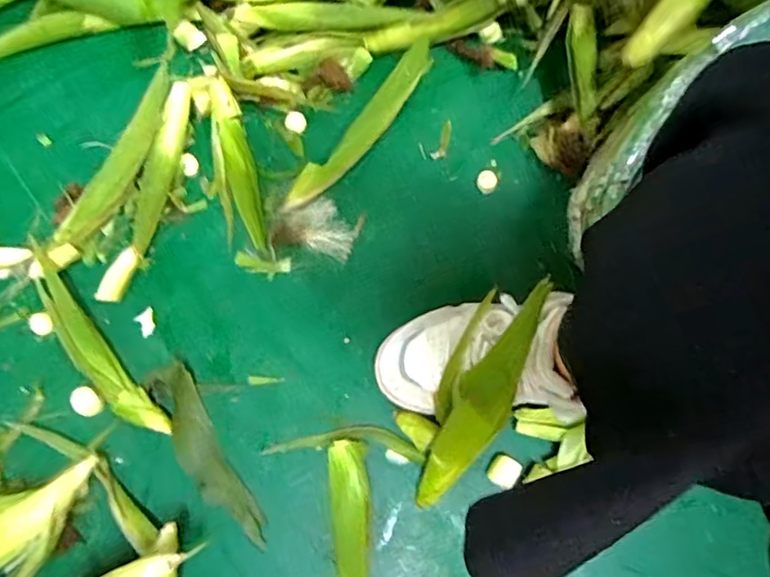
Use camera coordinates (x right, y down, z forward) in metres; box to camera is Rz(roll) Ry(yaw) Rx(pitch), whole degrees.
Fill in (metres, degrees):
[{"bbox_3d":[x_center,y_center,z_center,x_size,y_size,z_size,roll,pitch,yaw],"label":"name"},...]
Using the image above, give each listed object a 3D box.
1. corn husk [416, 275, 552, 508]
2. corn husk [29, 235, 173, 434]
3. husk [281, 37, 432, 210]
[{"bbox_3d":[0.079,0.089,0.480,0.058,0.046,0.238,25,118,7],"label":"corn husk"},{"bbox_3d":[-0.298,0.056,0.556,0.039,0.024,0.238,-39,78,-10],"label":"corn husk"},{"bbox_3d":[-0.022,-0.176,0.617,0.038,0.041,0.239,38,77,10],"label":"husk"}]

